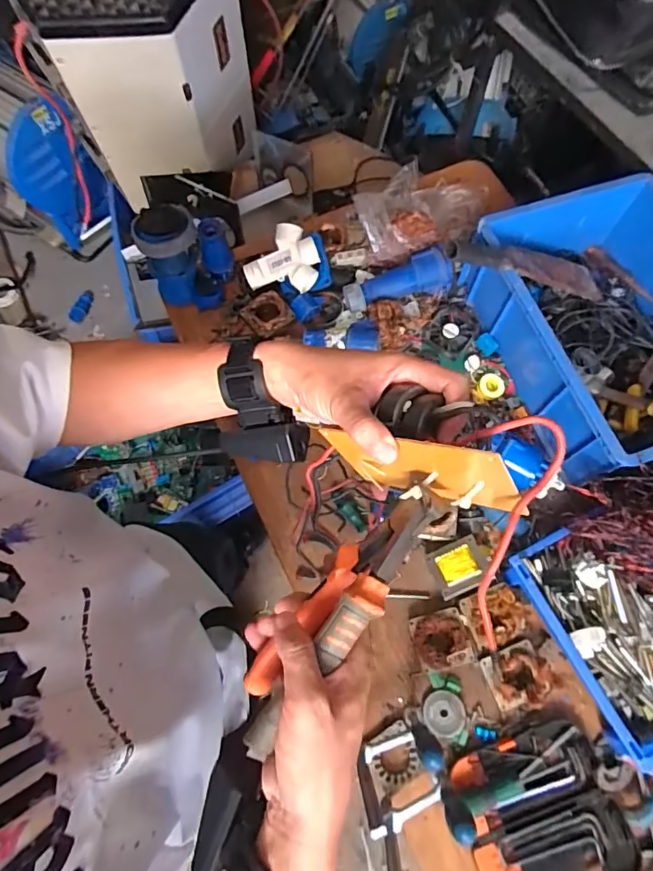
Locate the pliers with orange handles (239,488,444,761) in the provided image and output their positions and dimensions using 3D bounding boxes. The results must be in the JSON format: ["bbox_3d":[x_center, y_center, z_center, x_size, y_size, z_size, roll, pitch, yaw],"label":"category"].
[{"bbox_3d":[0.001,0.117,0.326,0.043,0.037,0.200,40,96,13],"label":"pliers with orange handles"}]

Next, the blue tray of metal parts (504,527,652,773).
[{"bbox_3d":[0.441,0.281,0.752,0.209,0.086,0.320,-25,72,-10],"label":"blue tray of metal parts"}]

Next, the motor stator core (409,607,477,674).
[{"bbox_3d":[0.176,0.314,0.773,0.085,0.040,0.080,-10,69,-5],"label":"motor stator core"}]

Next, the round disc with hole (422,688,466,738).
[{"bbox_3d":[0.178,0.417,0.753,0.066,0.011,0.062,0,69,-1],"label":"round disc with hole"}]

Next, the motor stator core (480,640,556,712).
[{"bbox_3d":[0.288,0.361,0.752,0.087,0.048,0.088,-21,71,-9],"label":"motor stator core"}]

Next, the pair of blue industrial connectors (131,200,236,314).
[{"bbox_3d":[-0.266,-0.343,0.979,0.153,0.189,0.118,-19,71,-8],"label":"pair of blue industrial connectors"}]

